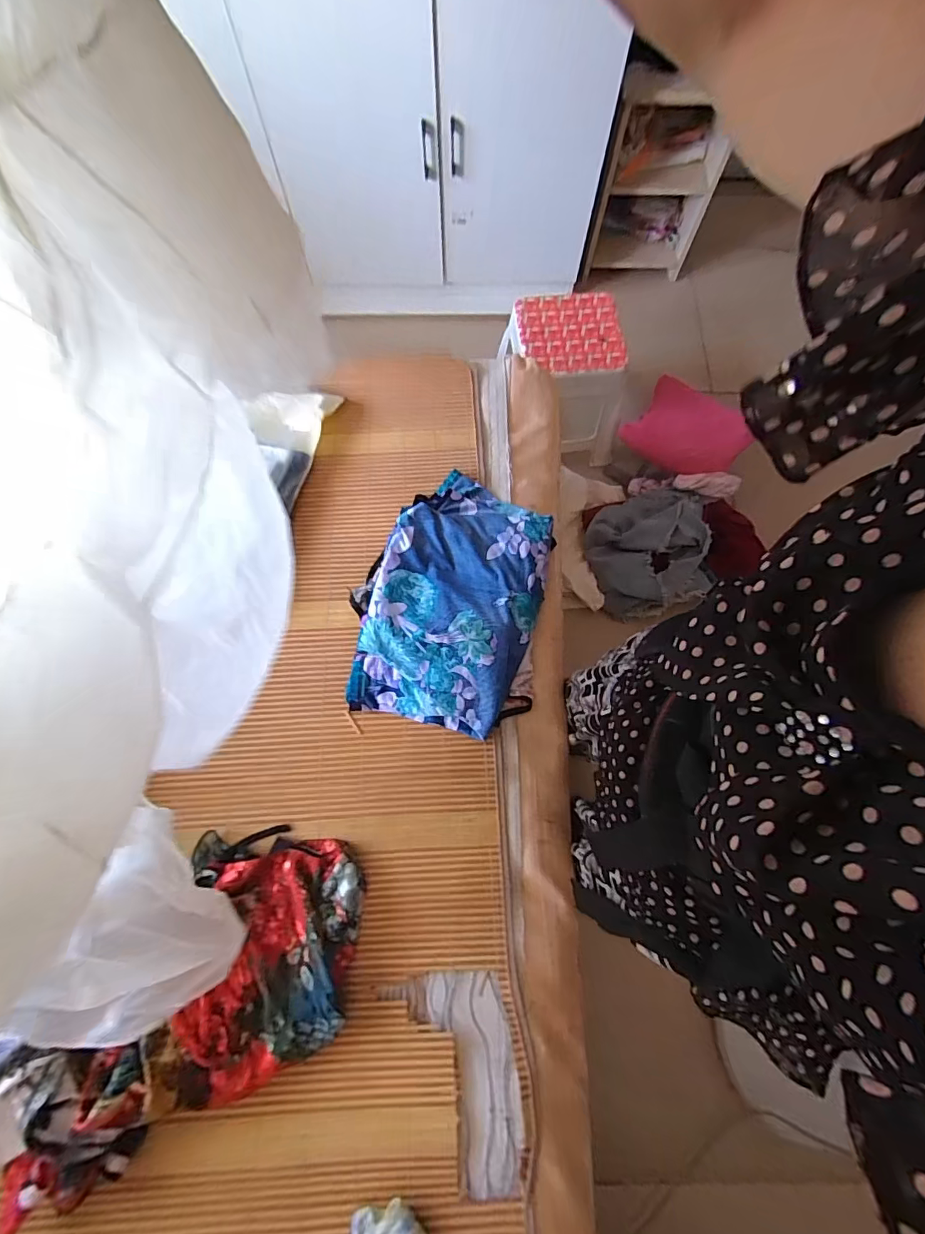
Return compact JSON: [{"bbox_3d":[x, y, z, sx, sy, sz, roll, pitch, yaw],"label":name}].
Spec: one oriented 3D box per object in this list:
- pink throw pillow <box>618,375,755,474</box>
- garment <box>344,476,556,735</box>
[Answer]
[{"bbox_3d":[0.571,-0.482,1.272,0.311,0.113,0.201,12,72,3],"label":"pink throw pillow"},{"bbox_3d":[-0.012,-0.034,0.704,0.248,0.060,0.363,10,73,4],"label":"garment"}]

